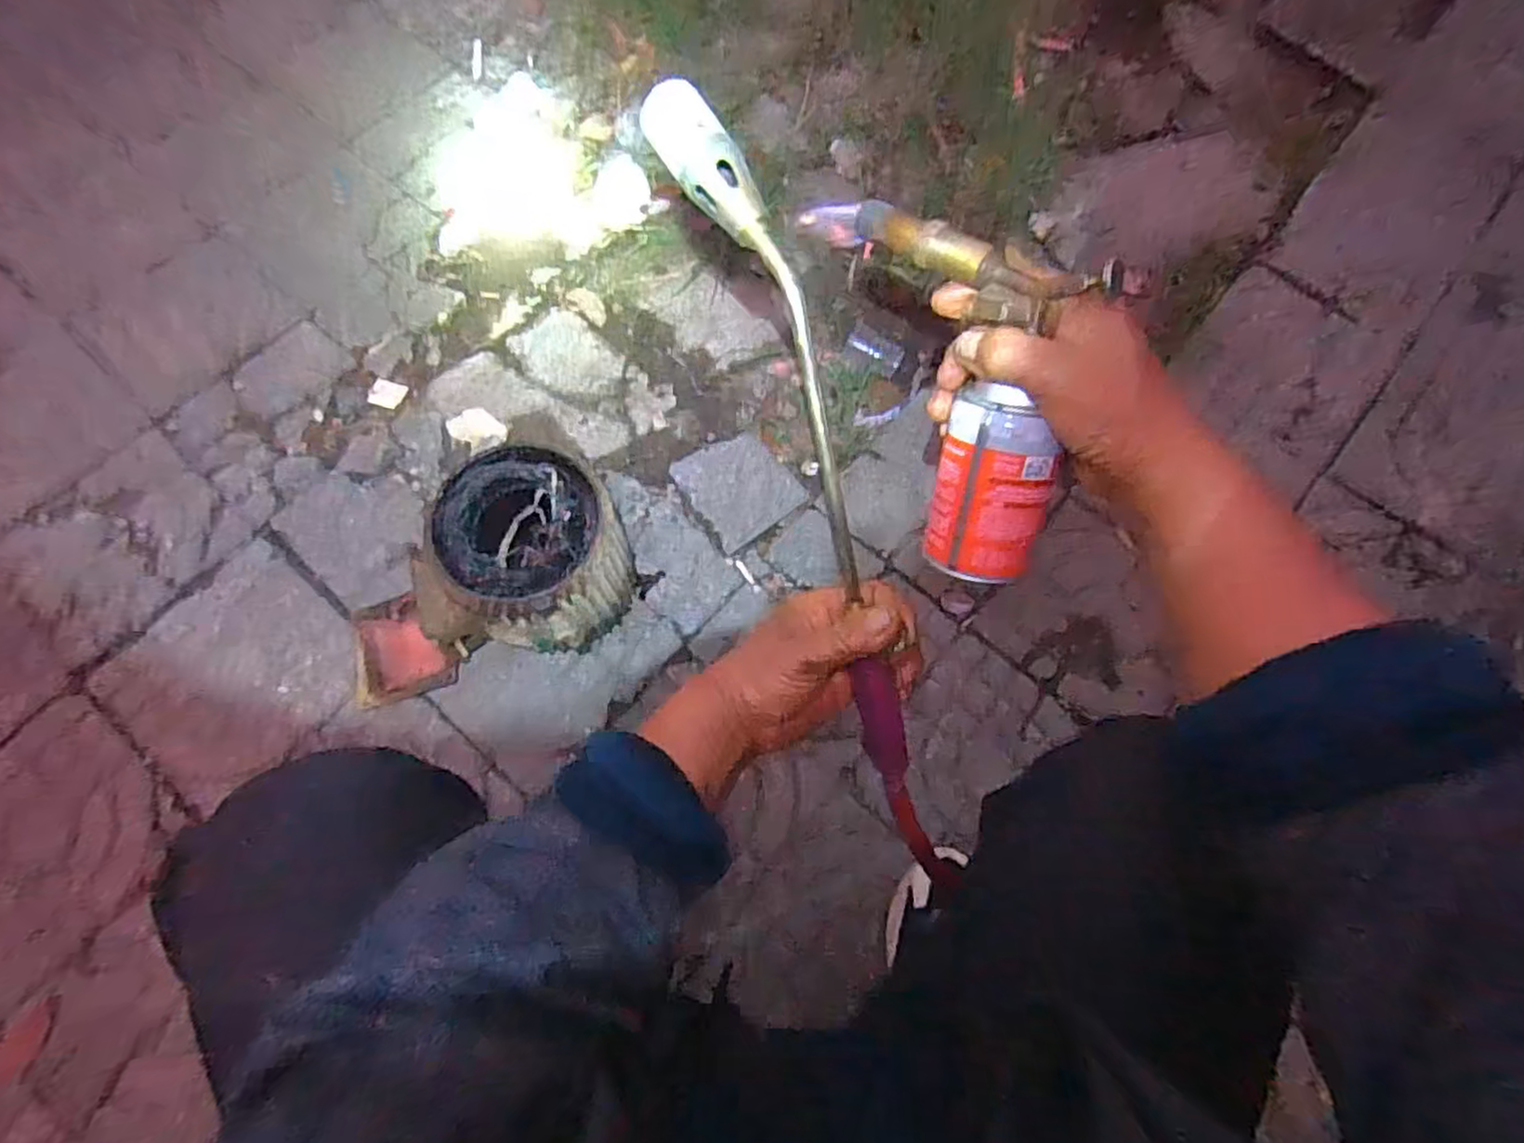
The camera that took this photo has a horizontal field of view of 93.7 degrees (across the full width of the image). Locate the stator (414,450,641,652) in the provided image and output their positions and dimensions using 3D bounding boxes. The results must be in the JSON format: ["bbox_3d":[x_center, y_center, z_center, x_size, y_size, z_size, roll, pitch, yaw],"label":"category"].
[{"bbox_3d":[-0.252,-0.015,0.786,0.197,0.230,0.186,1,71,-2],"label":"stator"}]

